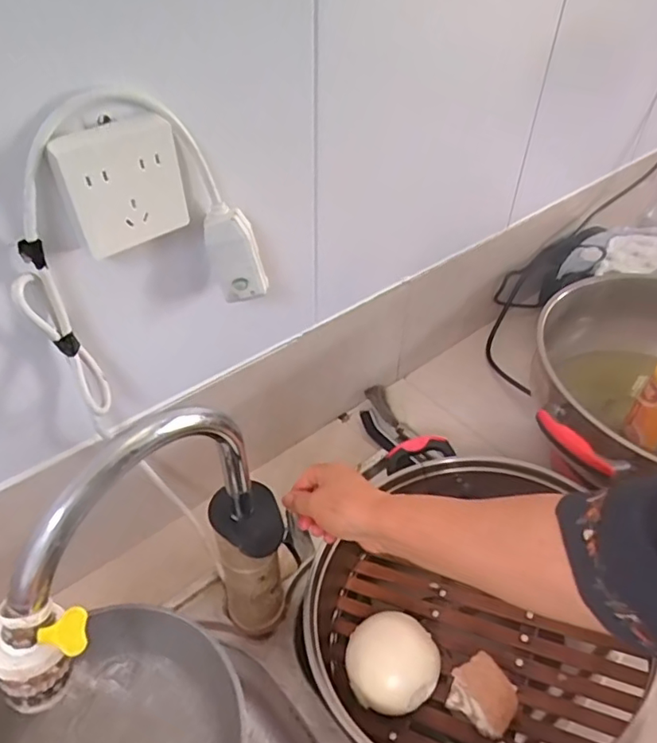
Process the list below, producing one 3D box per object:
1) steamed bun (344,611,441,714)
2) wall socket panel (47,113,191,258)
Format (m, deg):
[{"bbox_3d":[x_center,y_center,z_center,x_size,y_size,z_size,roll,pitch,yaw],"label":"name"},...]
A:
[{"bbox_3d":[0.066,0.308,0.590,0.092,0.047,0.091,1,44,-1],"label":"steamed bun"},{"bbox_3d":[-0.157,-0.144,0.427,0.086,0.088,0.024,-30,53,-30],"label":"wall socket panel"}]

